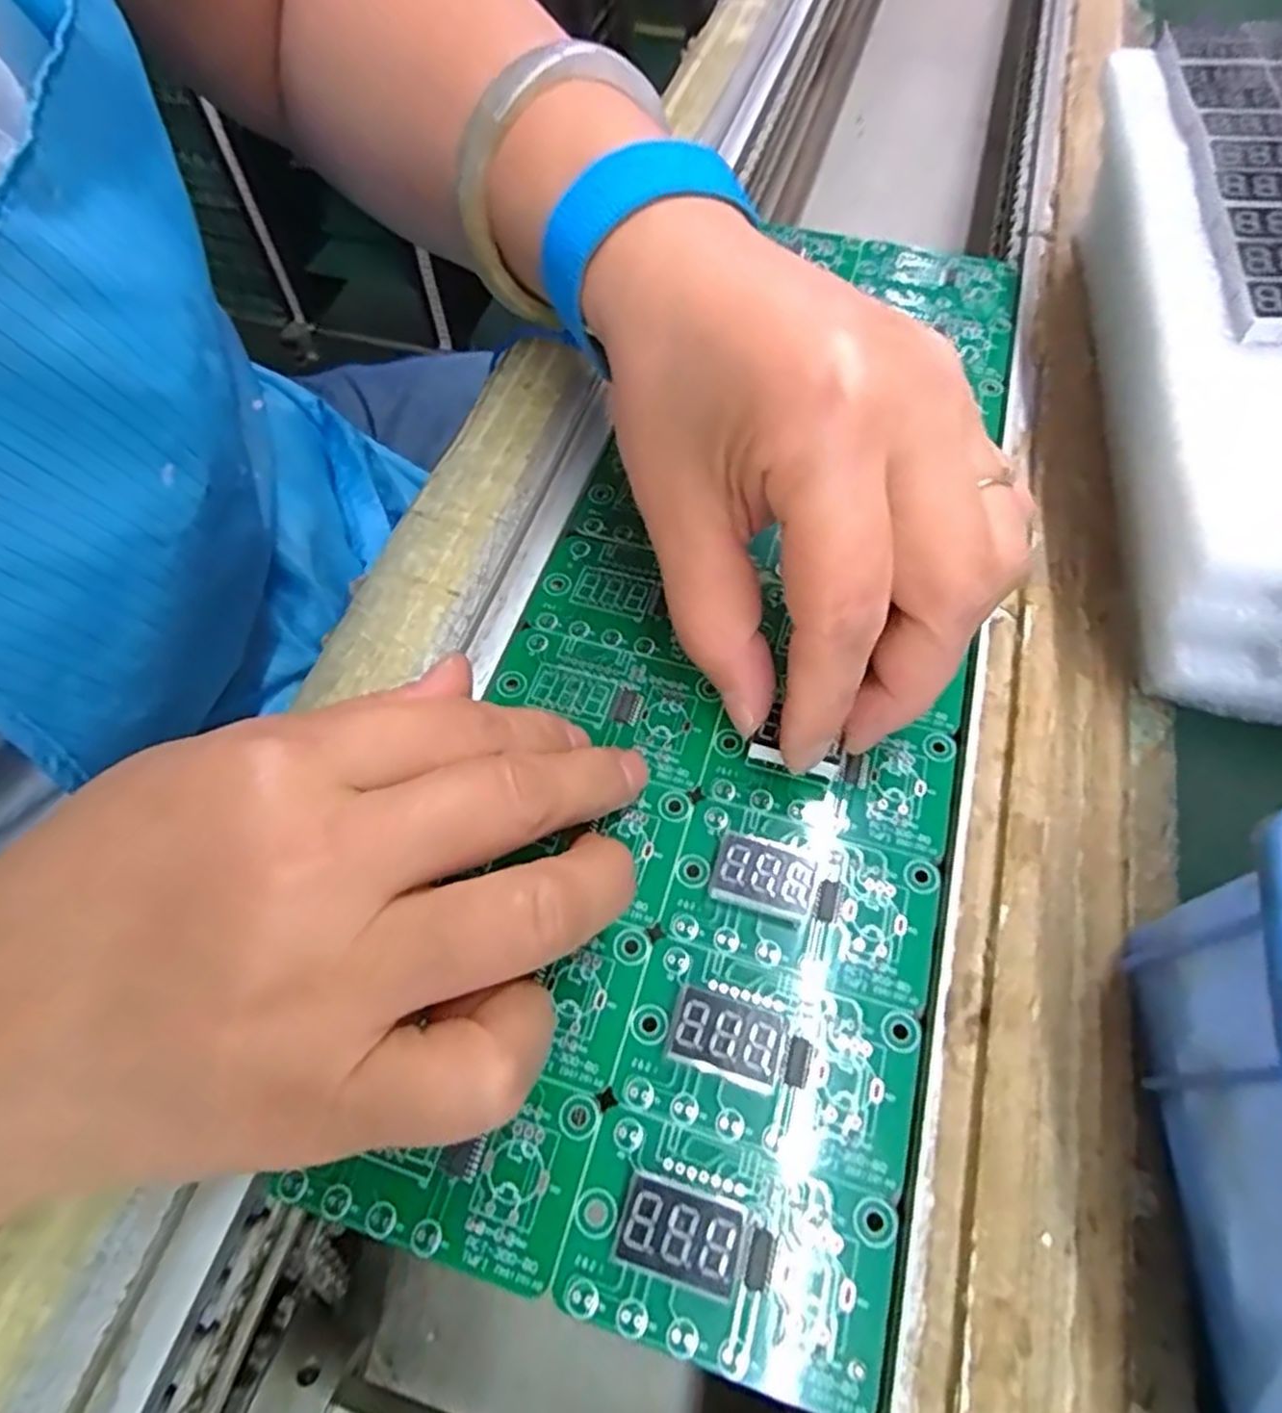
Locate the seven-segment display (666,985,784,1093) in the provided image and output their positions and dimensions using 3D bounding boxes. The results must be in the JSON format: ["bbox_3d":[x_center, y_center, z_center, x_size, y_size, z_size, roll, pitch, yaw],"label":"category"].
[{"bbox_3d":[0.018,0.072,0.166,0.023,0.009,0.014,19,61,10],"label":"seven-segment display"}]

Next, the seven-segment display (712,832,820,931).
[{"bbox_3d":[0.029,0.042,0.183,0.023,0.008,0.016,20,62,11],"label":"seven-segment display"}]

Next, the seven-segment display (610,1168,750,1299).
[{"bbox_3d":[0.007,0.102,0.149,0.023,0.008,0.015,16,61,9],"label":"seven-segment display"}]

